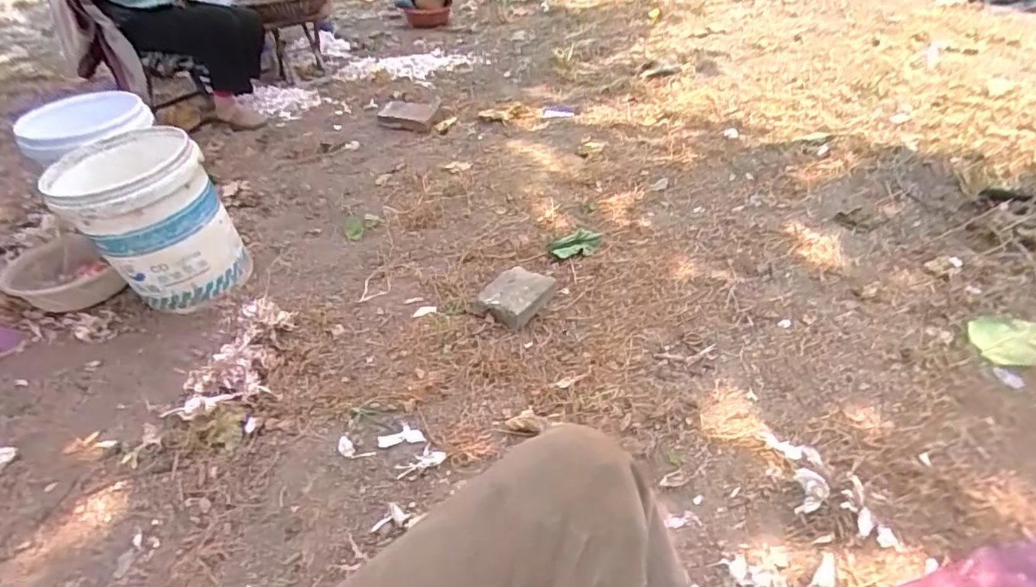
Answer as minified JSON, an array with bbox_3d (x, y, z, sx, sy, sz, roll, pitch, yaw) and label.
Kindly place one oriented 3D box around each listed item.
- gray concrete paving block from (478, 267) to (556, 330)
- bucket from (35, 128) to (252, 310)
[{"bbox_3d":[-0.001,0.000,1.264,0.125,0.053,0.164,19,46,26],"label":"gray concrete paving block"},{"bbox_3d":[-0.861,-0.161,1.305,0.287,0.356,0.317,-35,49,-30],"label":"bucket"}]

